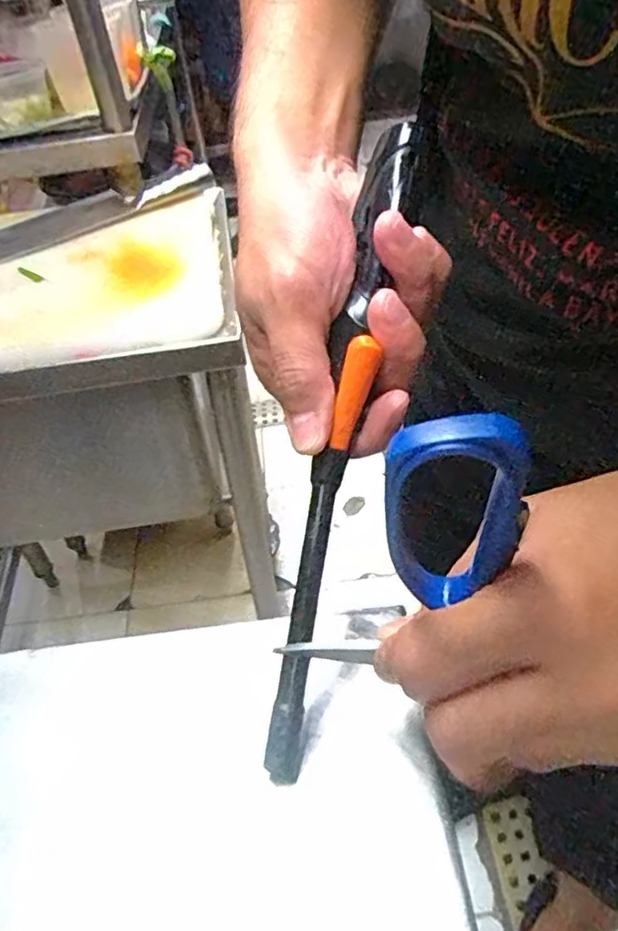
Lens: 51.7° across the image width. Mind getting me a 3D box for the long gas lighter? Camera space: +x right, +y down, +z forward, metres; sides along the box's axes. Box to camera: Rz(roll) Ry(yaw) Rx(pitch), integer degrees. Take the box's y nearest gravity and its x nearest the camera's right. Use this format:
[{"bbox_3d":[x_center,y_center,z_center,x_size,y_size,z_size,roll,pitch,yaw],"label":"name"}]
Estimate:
[{"bbox_3d":[0.011,-0.012,0.249,0.017,0.015,0.257,10,85,16],"label":"long gas lighter"}]

